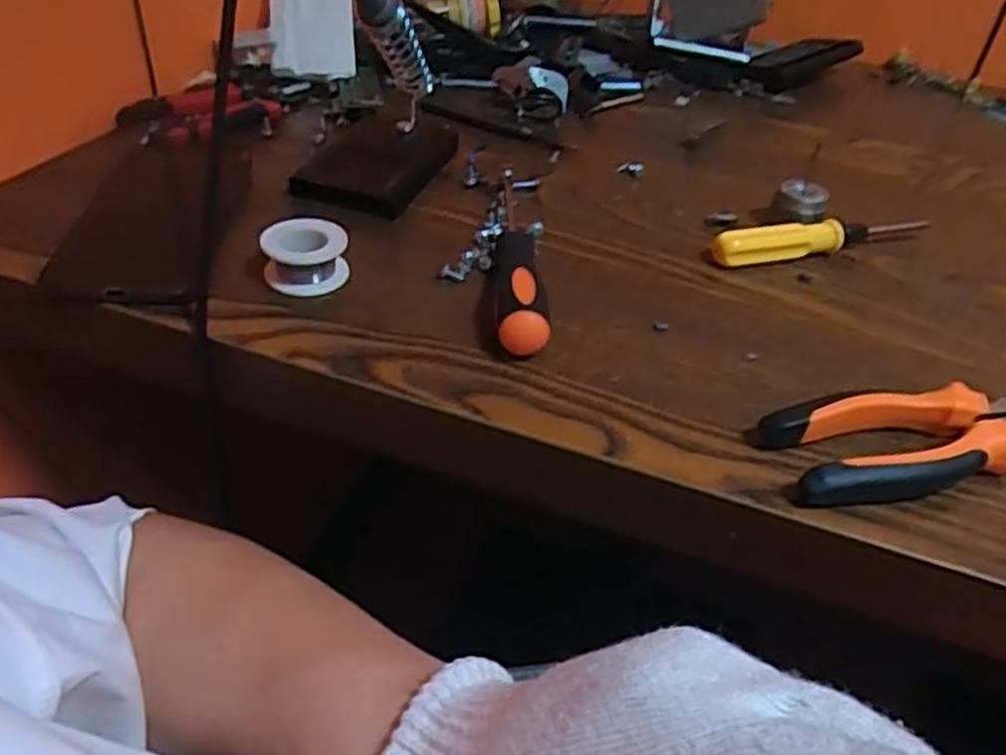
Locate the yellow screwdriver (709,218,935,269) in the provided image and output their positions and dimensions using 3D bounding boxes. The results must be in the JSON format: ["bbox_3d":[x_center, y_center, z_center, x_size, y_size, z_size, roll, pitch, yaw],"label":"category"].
[{"bbox_3d":[0.197,-0.085,0.470,0.157,0.024,0.018,-9,41,-18],"label":"yellow screwdriver"}]

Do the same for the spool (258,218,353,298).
[{"bbox_3d":[-0.106,-0.065,0.415,0.042,0.025,0.042,4,39,-3],"label":"spool"}]

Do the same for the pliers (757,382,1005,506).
[{"bbox_3d":[0.188,0.027,0.333,0.147,0.022,0.044,-4,40,-12],"label":"pliers"}]

